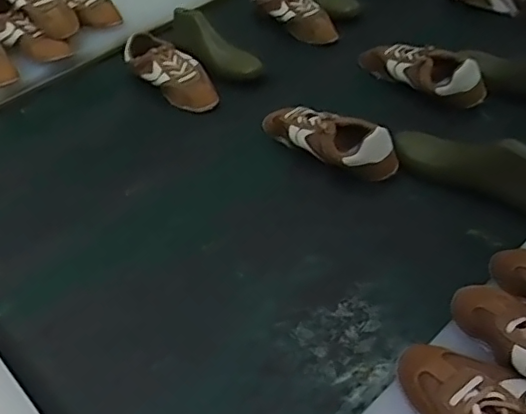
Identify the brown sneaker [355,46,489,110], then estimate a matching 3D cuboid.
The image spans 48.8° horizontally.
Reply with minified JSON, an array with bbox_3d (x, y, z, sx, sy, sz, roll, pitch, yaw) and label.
[{"bbox_3d":[0.269,-0.246,1.005,0.091,0.078,0.222,-32,50,-23],"label":"brown sneaker"}]

